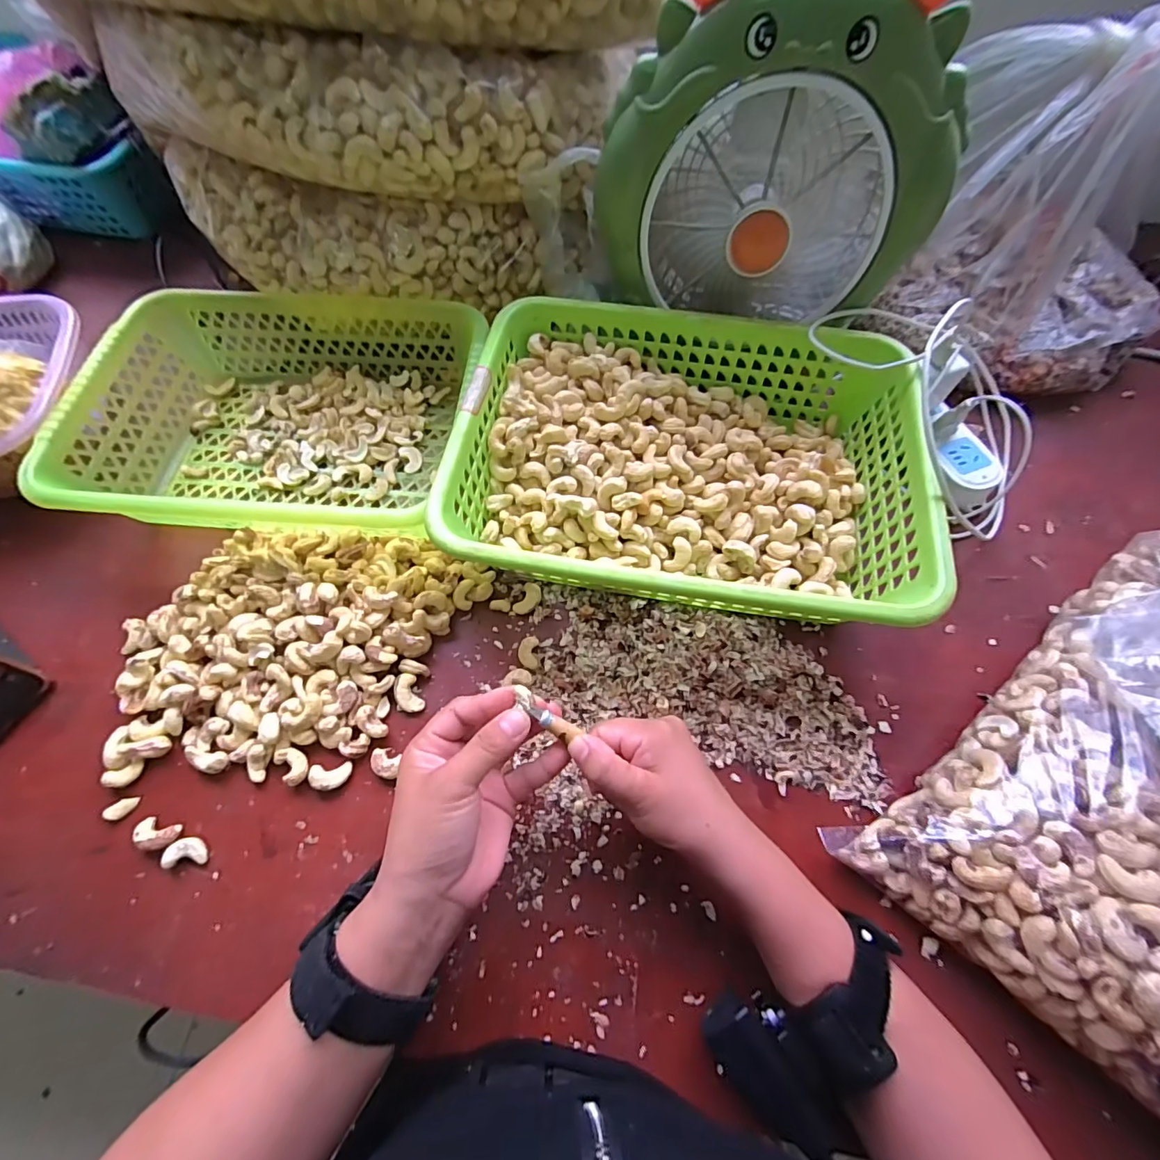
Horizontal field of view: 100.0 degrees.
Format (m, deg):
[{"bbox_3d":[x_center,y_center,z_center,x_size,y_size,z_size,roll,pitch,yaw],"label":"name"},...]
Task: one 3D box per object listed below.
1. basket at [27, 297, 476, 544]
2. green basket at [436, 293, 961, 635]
[{"bbox_3d":[-0.252,-0.142,0.433,0.321,0.077,0.227,3,65,1],"label":"basket"},{"bbox_3d":[0.081,-0.092,0.398,0.336,0.094,0.257,9,66,4],"label":"green basket"}]

